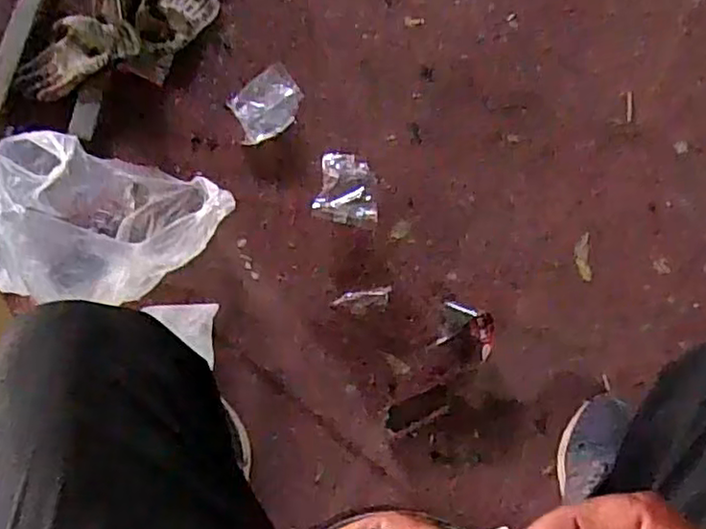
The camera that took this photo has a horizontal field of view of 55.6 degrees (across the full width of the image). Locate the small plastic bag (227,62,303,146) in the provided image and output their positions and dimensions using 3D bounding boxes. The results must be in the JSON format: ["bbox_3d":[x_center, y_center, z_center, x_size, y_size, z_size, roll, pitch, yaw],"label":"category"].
[{"bbox_3d":[-0.131,-0.239,1.015,0.115,0.034,0.087,-39,76,-10],"label":"small plastic bag"}]

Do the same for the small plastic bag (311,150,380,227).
[{"bbox_3d":[-0.005,-0.111,0.974,0.091,0.027,0.114,9,73,4],"label":"small plastic bag"}]

